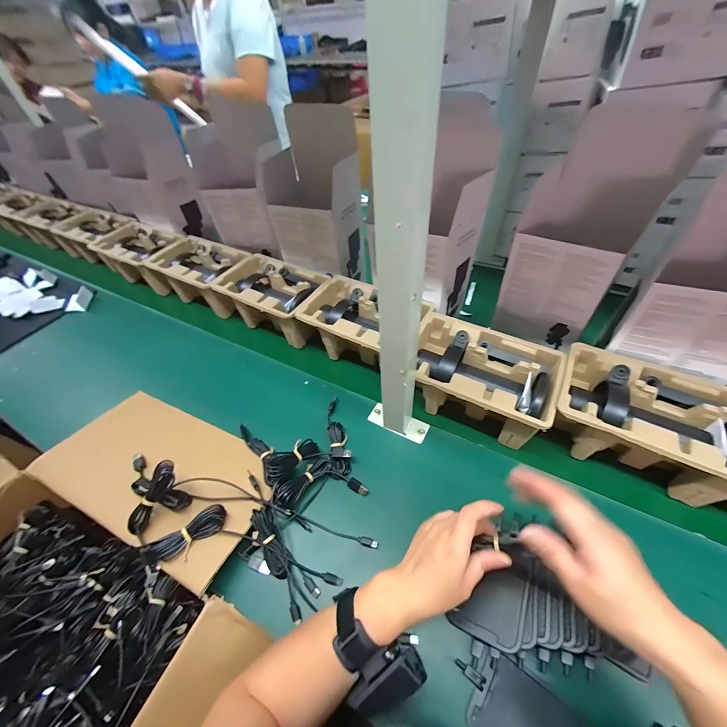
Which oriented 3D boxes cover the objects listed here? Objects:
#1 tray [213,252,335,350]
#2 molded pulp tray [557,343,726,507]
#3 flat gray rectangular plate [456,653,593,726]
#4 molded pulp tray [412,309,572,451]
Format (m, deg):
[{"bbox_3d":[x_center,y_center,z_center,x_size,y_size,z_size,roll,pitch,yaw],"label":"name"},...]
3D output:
[{"bbox_3d":[-0.192,-0.140,0.706,0.241,0.104,0.144,20,53,23],"label":"tray"},{"bbox_3d":[0.396,0.084,0.457,0.225,0.100,0.148,19,52,23],"label":"molded pulp tray"},{"bbox_3d":[0.156,0.357,0.318,0.118,0.012,0.074,25,54,26],"label":"flat gray rectangular plate"},{"bbox_3d":[0.187,0.026,0.524,0.221,0.105,0.146,18,52,22],"label":"molded pulp tray"}]

